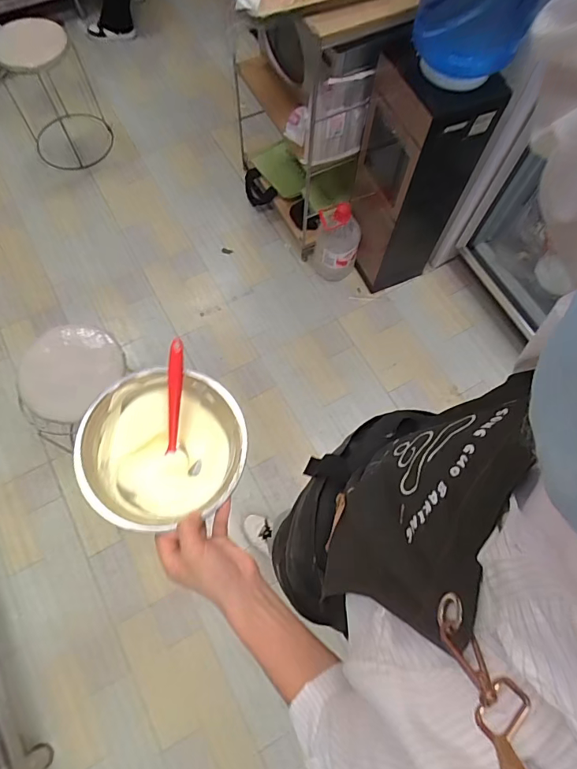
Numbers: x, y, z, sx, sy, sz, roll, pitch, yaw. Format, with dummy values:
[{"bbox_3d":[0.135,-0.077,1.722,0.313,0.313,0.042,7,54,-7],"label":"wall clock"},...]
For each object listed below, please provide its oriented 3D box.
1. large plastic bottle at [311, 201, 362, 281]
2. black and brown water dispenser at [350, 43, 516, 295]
[{"bbox_3d":[0.182,-0.534,1.677,0.163,0.323,0.158,13,70,2],"label":"large plastic bottle"},{"bbox_3d":[0.384,-0.653,1.443,0.240,0.757,0.276,-25,73,-11],"label":"black and brown water dispenser"}]

